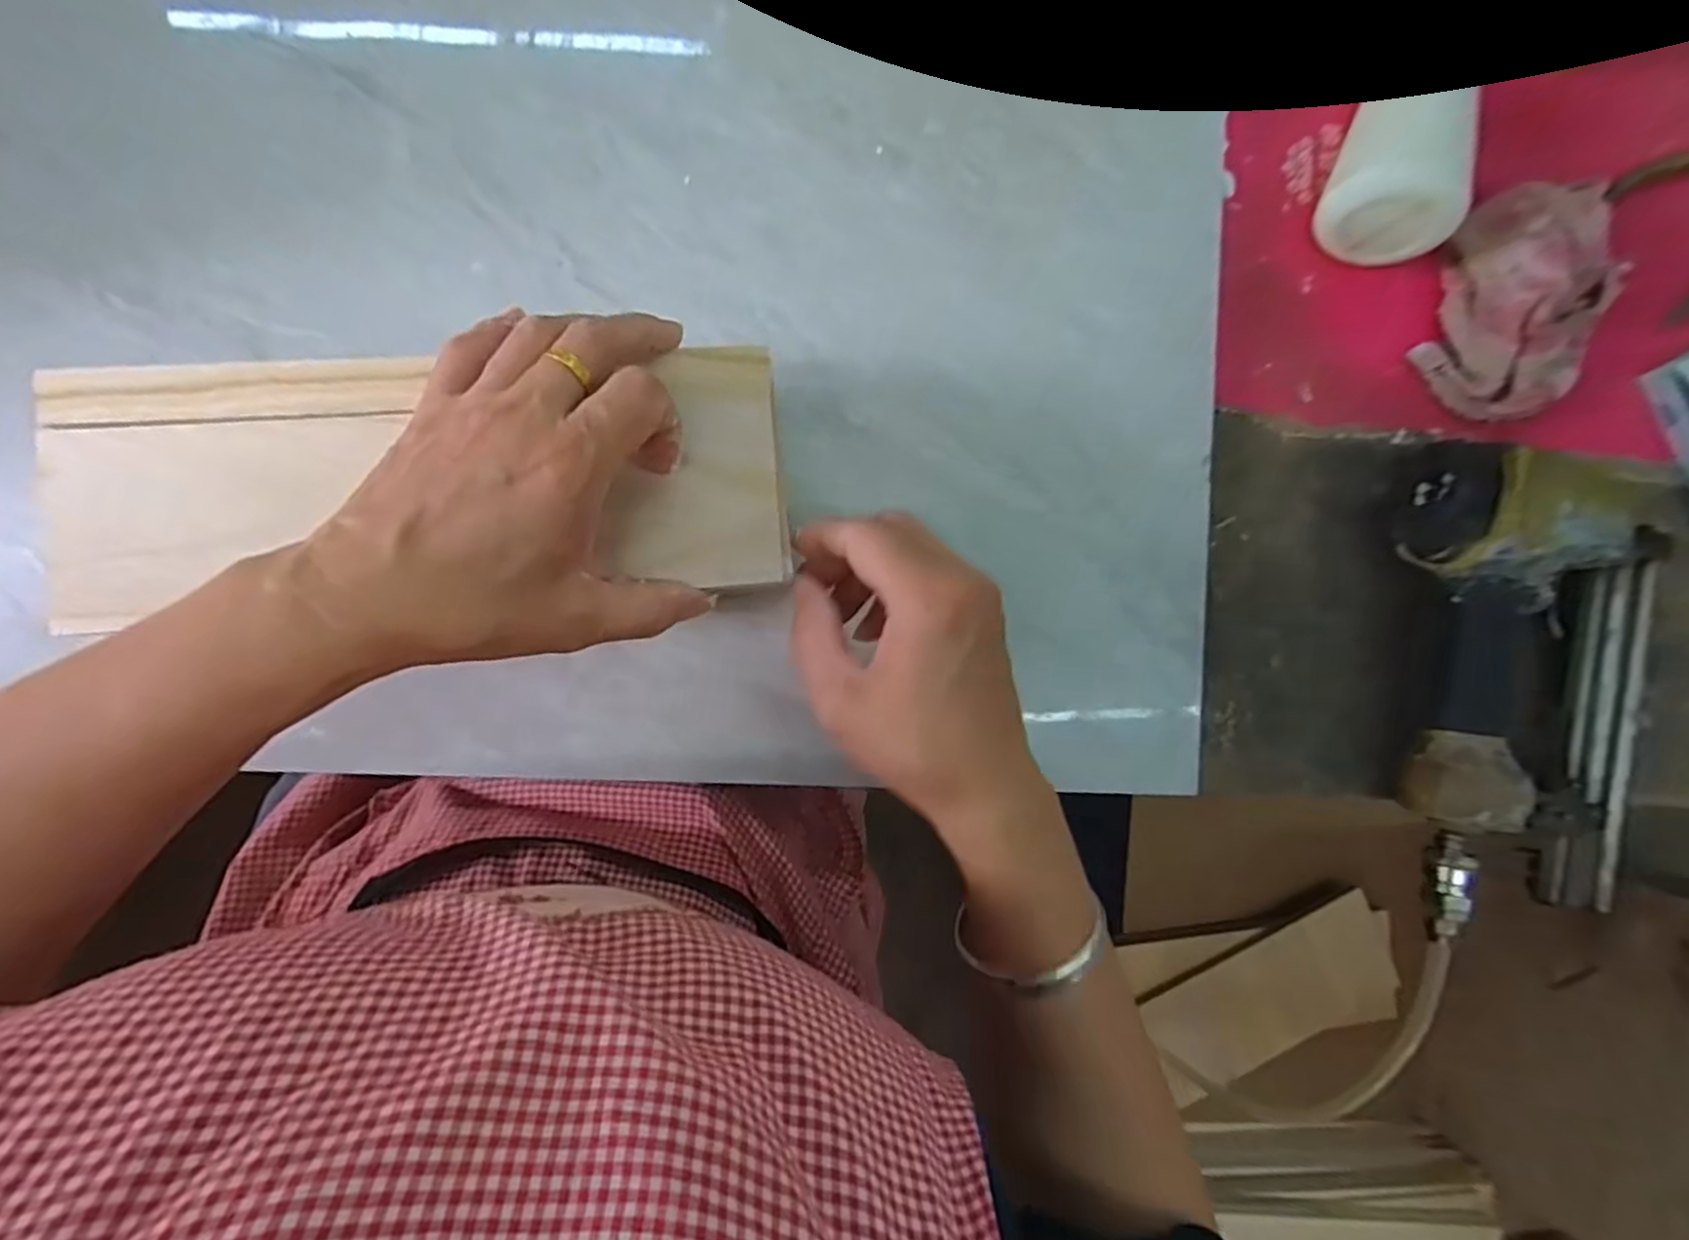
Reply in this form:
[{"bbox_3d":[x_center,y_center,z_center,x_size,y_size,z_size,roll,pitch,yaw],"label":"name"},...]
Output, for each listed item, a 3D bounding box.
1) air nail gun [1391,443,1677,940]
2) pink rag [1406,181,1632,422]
[{"bbox_3d":[0.371,0.033,0.383,0.143,0.059,0.240,-2,90,-6],"label":"air nail gun"},{"bbox_3d":[0.384,-0.183,0.408,0.085,0.029,0.139,27,88,-5],"label":"pink rag"}]

